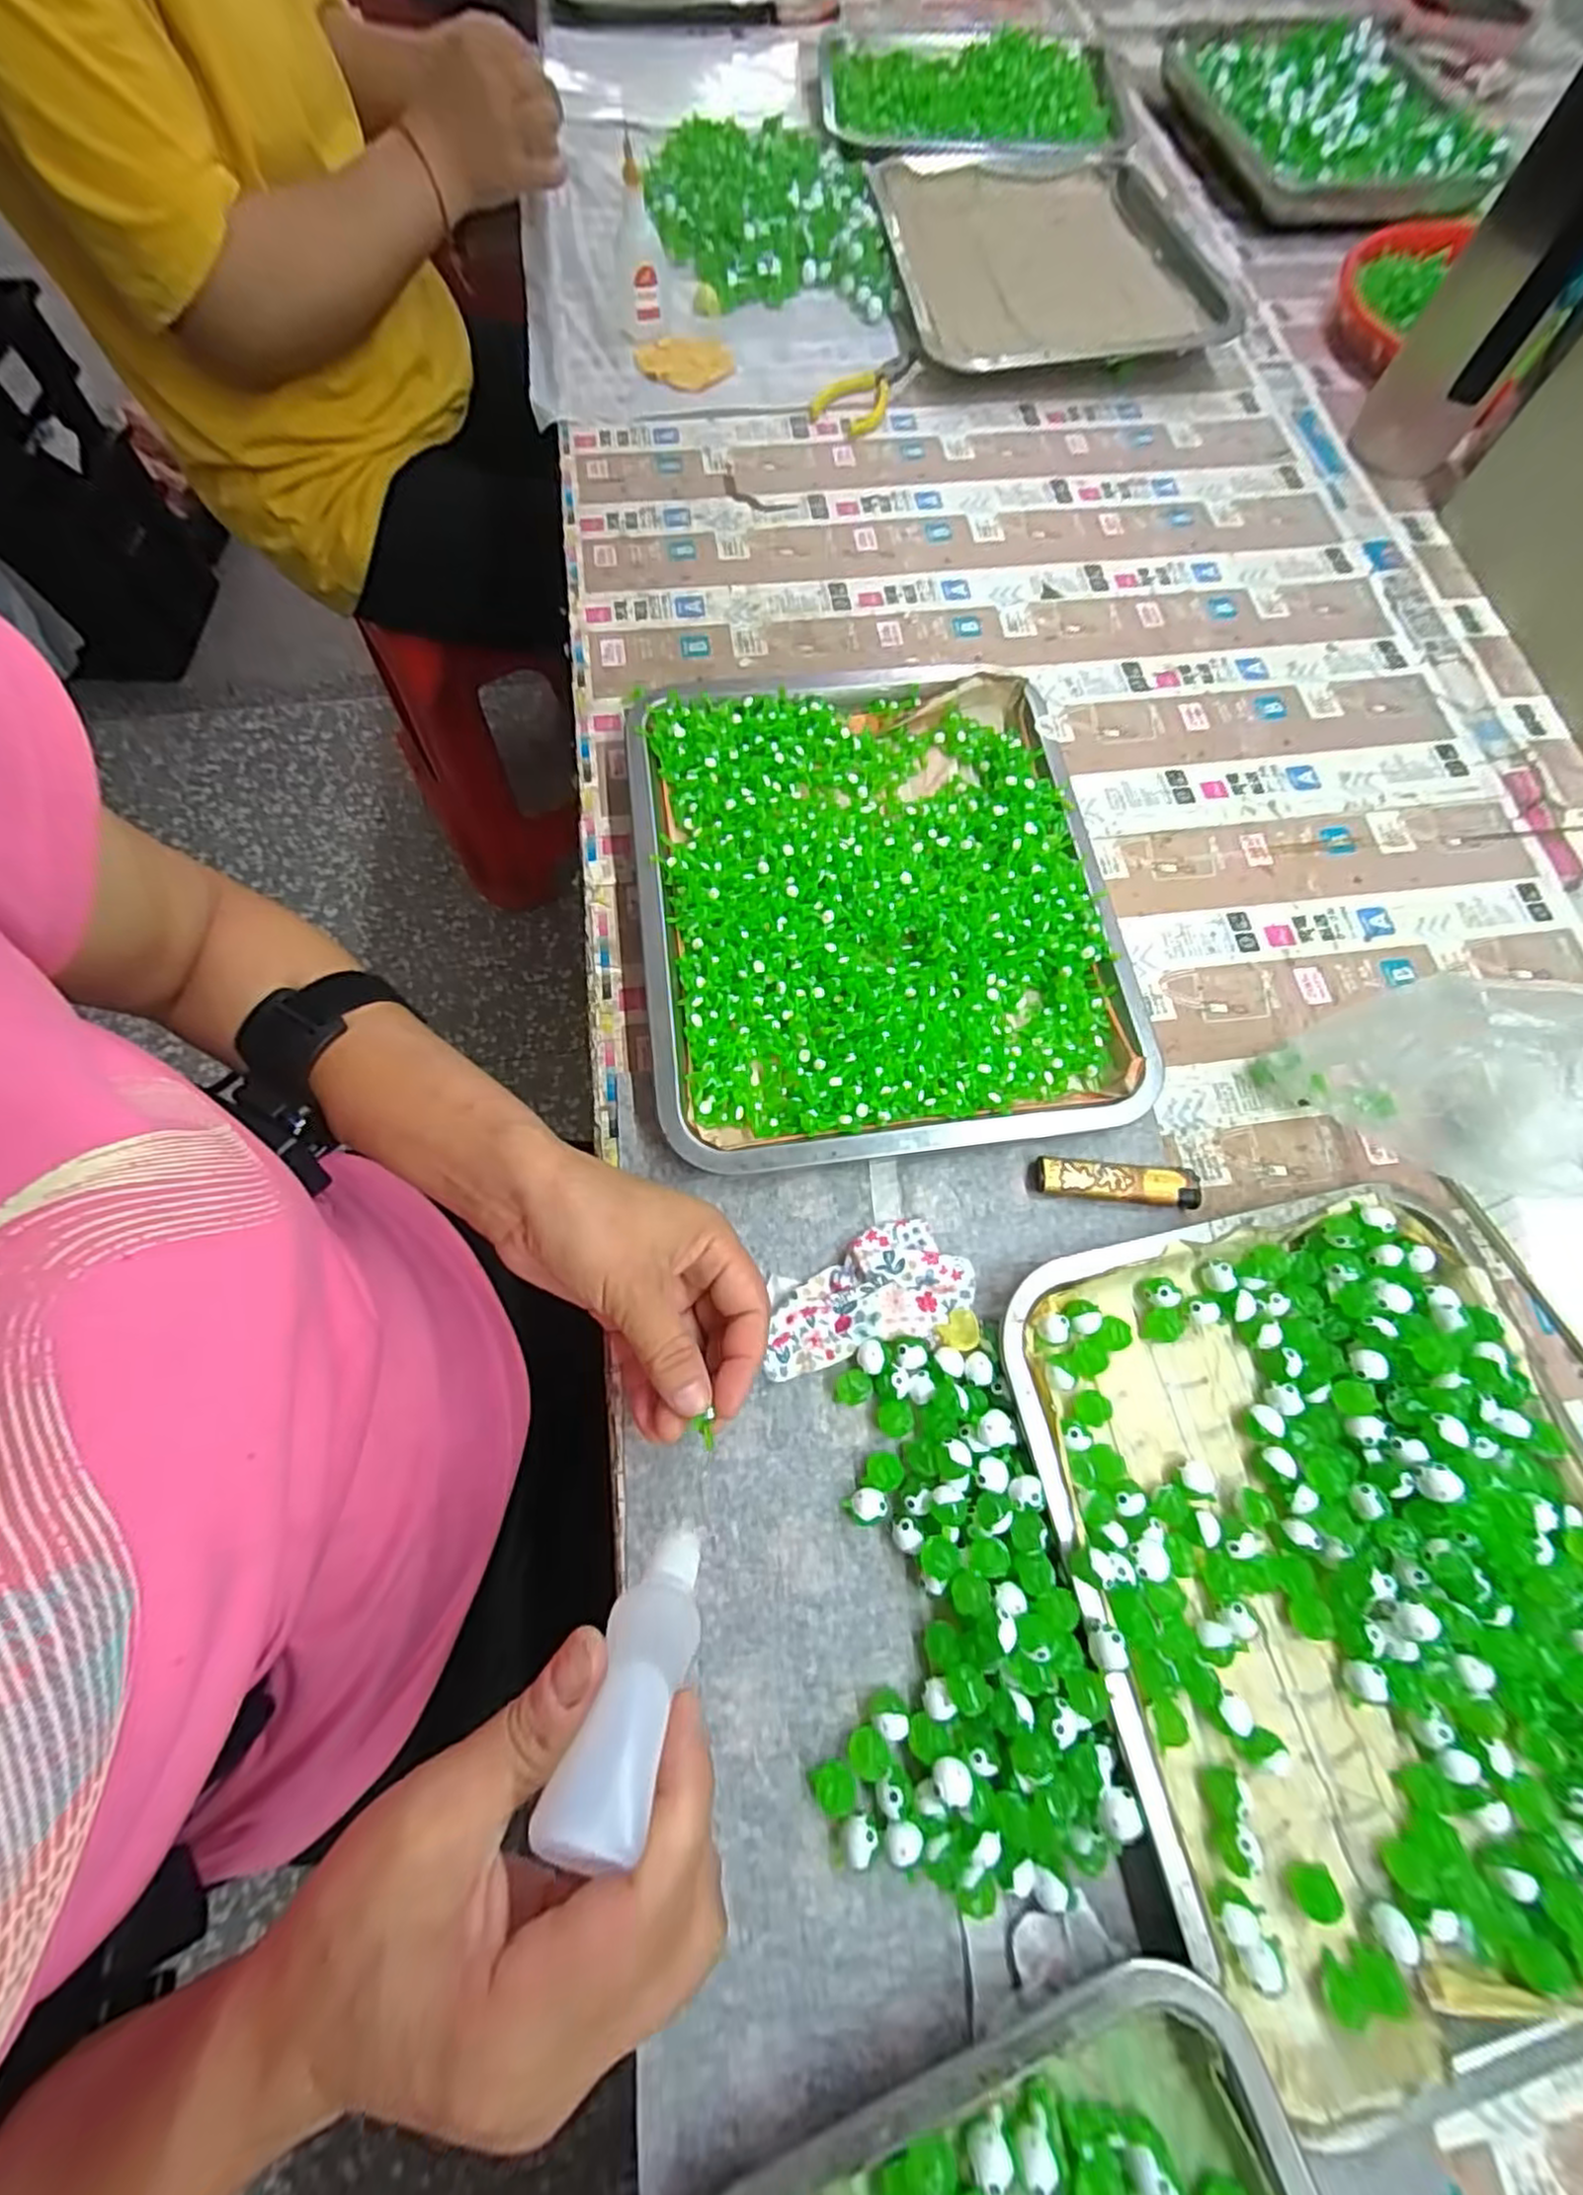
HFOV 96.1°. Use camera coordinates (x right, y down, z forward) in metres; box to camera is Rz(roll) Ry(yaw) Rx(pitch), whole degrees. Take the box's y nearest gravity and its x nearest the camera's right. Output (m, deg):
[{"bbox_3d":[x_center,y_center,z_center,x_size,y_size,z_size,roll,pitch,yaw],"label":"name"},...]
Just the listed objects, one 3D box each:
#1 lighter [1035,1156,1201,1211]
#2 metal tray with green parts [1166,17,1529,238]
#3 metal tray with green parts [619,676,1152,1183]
[{"bbox_3d":[0.165,0.043,0.361,0.079,0.013,0.019,5,70,1],"label":"lighter"},{"bbox_3d":[0.569,-1.040,0.755,0.265,0.040,0.409,-7,71,-3],"label":"metal tray with green parts"},{"bbox_3d":[0.047,-0.115,0.412,0.259,0.030,0.305,-8,71,-3],"label":"metal tray with green parts"}]

